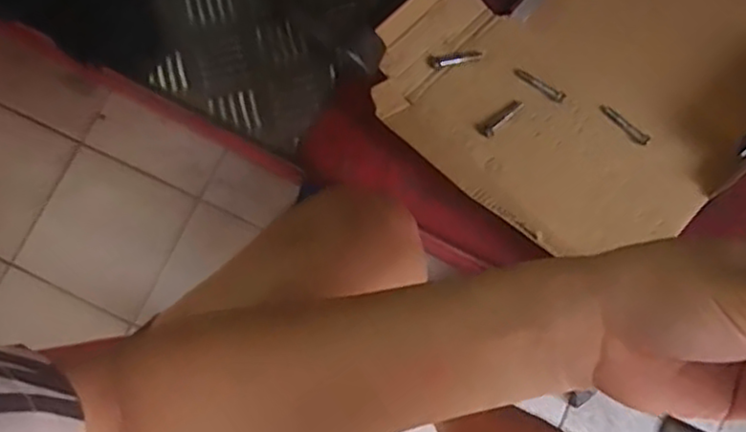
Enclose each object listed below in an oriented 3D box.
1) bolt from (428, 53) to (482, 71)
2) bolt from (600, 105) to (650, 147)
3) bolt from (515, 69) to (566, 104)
[{"bbox_3d":[0.065,-0.124,0.545,0.042,0.006,0.010,-14,79,-3],"label":"bolt"},{"bbox_3d":[0.195,-0.072,0.535,0.009,0.009,0.045,-44,82,-8],"label":"bolt"},{"bbox_3d":[0.130,-0.102,0.539,0.043,0.005,0.009,34,80,6],"label":"bolt"}]

